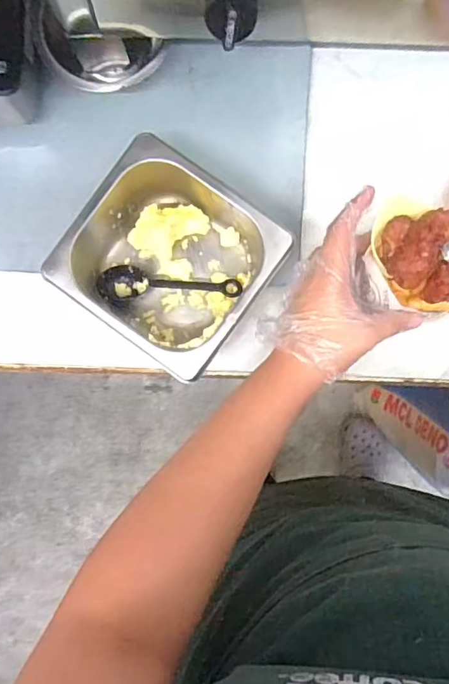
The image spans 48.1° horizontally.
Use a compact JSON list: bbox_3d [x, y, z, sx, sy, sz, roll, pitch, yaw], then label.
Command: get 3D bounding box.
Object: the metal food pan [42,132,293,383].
[{"bbox_3d":[-0.051,-0.076,0.477,0.174,0.069,0.160,37,88,3],"label":"metal food pan"}]

